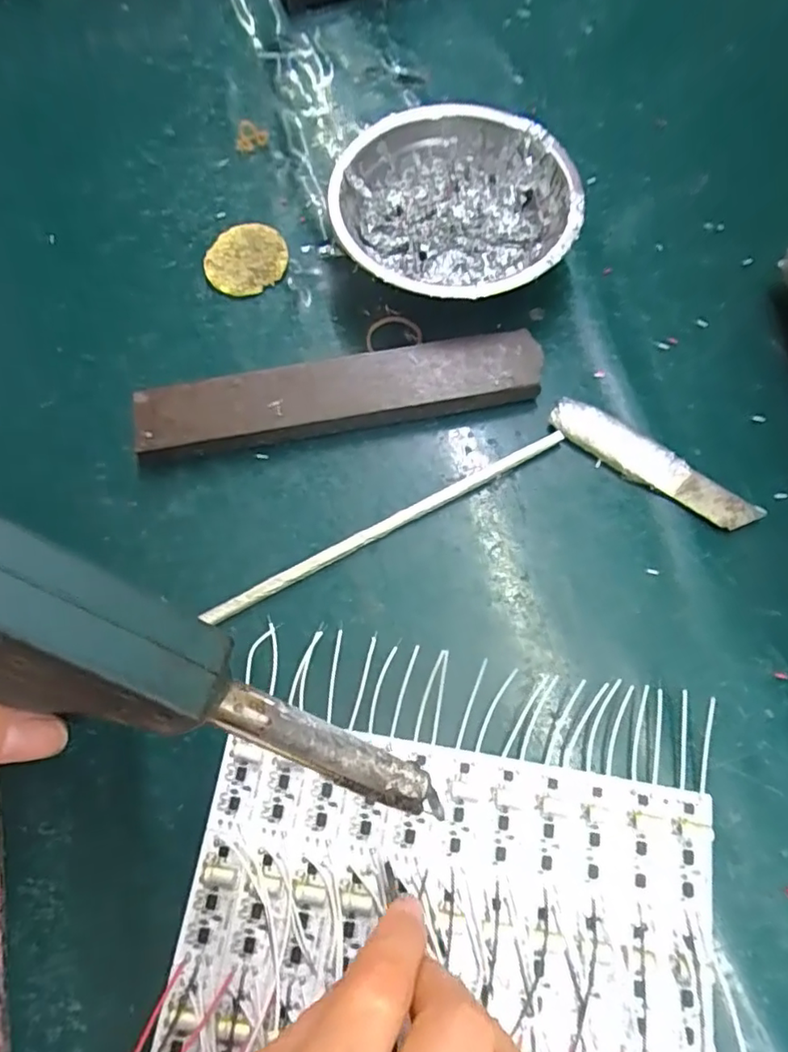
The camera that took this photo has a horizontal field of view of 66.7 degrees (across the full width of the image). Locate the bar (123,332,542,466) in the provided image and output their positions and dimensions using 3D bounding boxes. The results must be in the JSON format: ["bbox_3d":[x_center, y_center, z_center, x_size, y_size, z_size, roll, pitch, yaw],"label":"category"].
[{"bbox_3d":[-0.028,-0.064,0.298,0.197,0.017,0.035,-10,70,-2],"label":"bar"}]

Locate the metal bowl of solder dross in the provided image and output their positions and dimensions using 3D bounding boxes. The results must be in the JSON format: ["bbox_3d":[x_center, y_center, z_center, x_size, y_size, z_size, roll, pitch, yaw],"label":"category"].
[{"bbox_3d":[0.031,-0.162,0.316,0.121,0.040,0.119,-1,70,2],"label":"metal bowl of solder dross"}]

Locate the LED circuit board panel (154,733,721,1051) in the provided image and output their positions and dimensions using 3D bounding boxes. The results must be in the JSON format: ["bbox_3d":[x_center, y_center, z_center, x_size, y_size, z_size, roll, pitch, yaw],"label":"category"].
[{"bbox_3d":[0.013,0.199,0.206,0.195,0.009,0.226,7,70,4],"label":"LED circuit board panel"}]

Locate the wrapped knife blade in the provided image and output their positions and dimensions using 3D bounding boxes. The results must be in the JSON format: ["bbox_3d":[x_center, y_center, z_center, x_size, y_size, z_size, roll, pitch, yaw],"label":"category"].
[{"bbox_3d":[0.123,-0.030,0.286,0.103,0.008,0.024,33,74,13],"label":"wrapped knife blade"}]

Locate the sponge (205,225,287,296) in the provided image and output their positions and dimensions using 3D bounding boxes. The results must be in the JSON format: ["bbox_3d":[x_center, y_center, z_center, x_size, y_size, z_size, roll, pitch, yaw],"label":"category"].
[{"bbox_3d":[-0.082,-0.149,0.335,0.042,0.007,0.043,-1,70,2],"label":"sponge"}]

